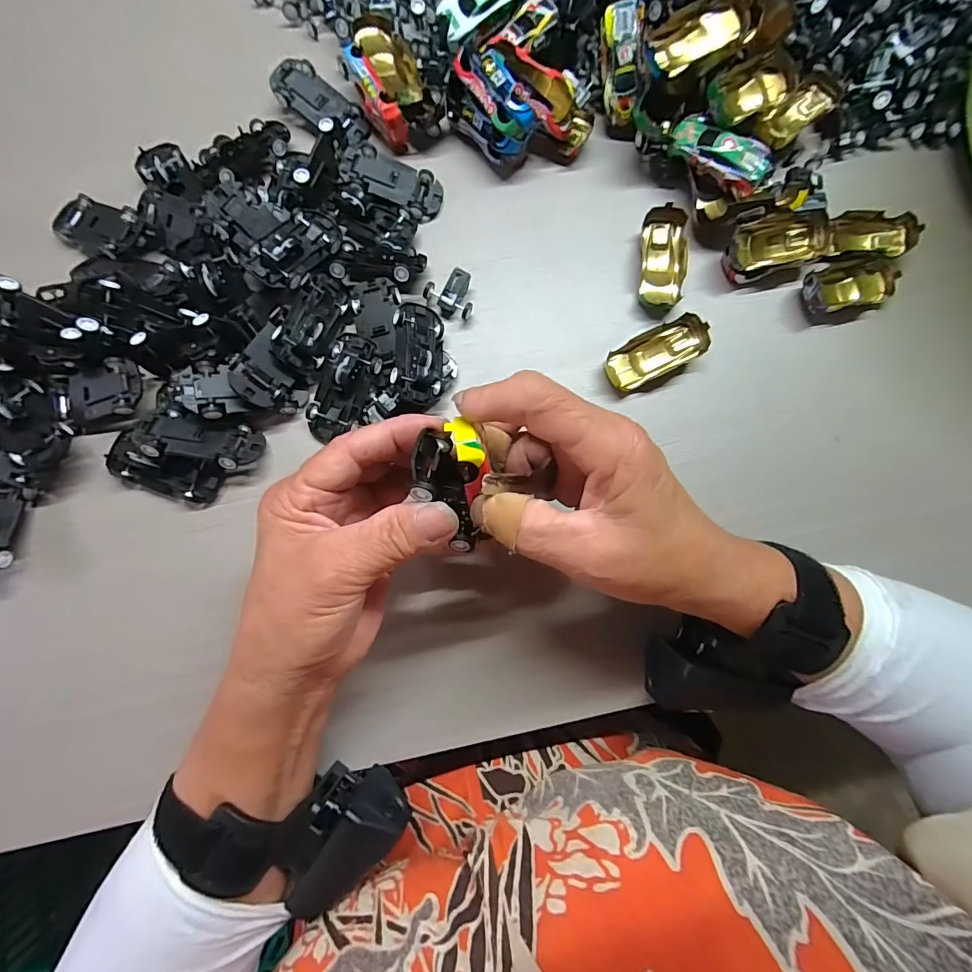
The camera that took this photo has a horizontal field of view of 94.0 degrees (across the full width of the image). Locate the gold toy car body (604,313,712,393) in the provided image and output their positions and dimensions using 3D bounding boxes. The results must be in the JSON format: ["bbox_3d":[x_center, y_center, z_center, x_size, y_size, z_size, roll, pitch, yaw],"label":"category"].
[{"bbox_3d":[0.108,-0.082,0.287,0.062,0.020,0.032,-26,87,-6],"label":"gold toy car body"}]

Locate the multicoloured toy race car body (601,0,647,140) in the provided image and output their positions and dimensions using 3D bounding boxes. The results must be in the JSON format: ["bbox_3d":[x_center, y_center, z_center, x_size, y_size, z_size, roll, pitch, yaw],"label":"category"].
[{"bbox_3d":[0.091,-0.274,0.300,0.024,0.020,0.069,-12,120,-5],"label":"multicoloured toy race car body"}]

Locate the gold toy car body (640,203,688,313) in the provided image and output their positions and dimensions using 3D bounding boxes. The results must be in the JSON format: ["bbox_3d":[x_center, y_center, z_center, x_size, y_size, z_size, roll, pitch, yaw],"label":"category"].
[{"bbox_3d":[0.118,-0.149,0.299,0.027,0.014,0.063,3,84,-4],"label":"gold toy car body"}]

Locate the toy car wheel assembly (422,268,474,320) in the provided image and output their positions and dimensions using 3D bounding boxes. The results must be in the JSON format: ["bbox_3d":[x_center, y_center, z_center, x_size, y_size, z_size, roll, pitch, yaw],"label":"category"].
[{"bbox_3d":[-0.022,-0.122,0.288,0.031,0.015,0.026,20,83,-2],"label":"toy car wheel assembly"}]

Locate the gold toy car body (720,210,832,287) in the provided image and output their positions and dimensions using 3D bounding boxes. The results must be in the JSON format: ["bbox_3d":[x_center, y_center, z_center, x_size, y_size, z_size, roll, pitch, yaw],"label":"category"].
[{"bbox_3d":[0.192,-0.158,0.301,0.069,0.022,0.031,-15,85,-5],"label":"gold toy car body"}]

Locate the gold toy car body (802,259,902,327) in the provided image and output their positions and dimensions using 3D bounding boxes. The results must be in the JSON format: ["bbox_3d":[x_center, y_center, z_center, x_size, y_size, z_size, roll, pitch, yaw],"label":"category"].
[{"bbox_3d":[0.245,-0.132,0.306,0.065,0.016,0.036,-20,86,-6],"label":"gold toy car body"}]

